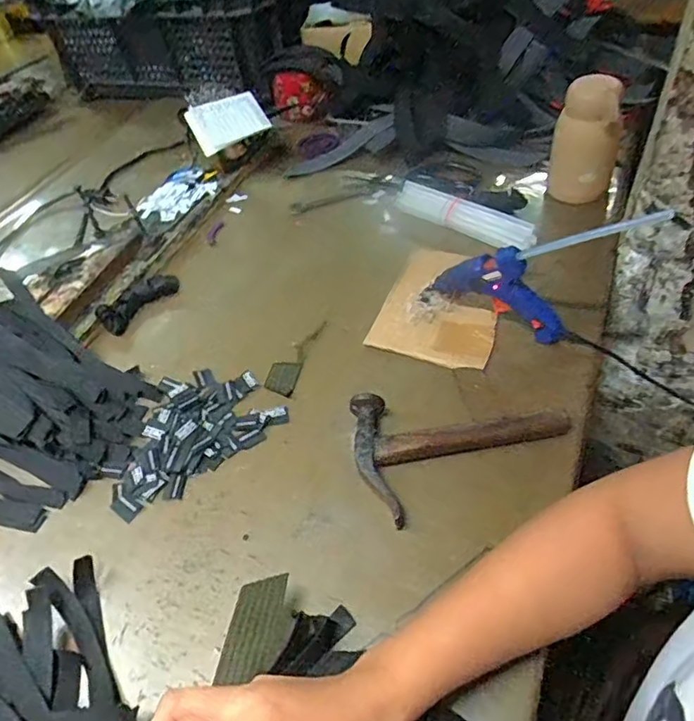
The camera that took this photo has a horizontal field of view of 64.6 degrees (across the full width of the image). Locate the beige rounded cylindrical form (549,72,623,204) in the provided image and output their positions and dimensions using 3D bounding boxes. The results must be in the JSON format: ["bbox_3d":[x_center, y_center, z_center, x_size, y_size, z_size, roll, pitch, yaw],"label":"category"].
[{"bbox_3d":[0.289,-0.260,0.659,0.072,0.133,0.060,17,53,20],"label":"beige rounded cylindrical form"}]

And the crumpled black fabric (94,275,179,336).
[{"bbox_3d":[-0.253,-0.077,0.661,0.045,0.021,0.104,21,54,23],"label":"crumpled black fabric"}]

